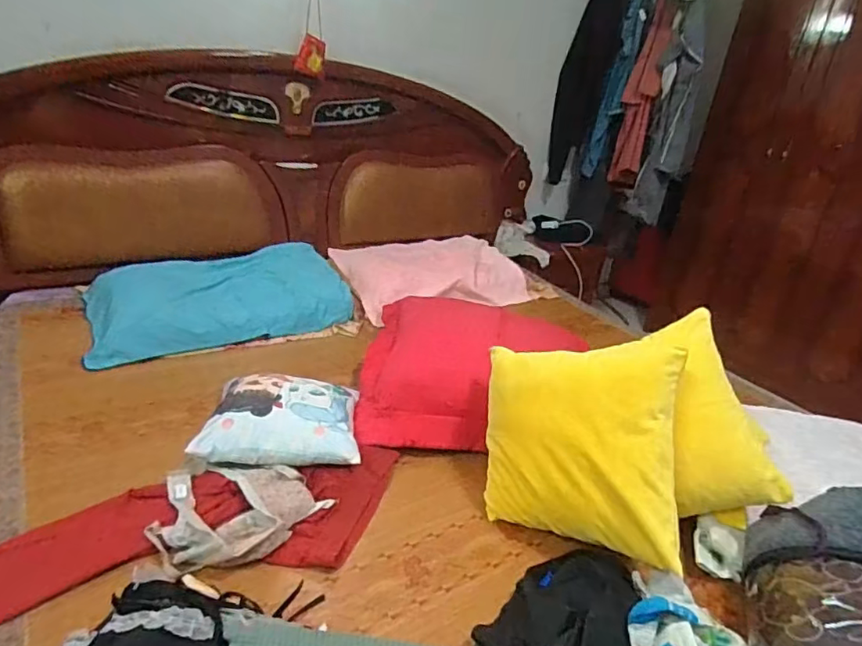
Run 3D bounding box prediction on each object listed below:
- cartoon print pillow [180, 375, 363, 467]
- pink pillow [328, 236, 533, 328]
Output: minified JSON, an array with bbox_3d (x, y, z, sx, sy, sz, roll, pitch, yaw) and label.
[{"bbox_3d":[-0.287,0.185,1.073,0.278,0.068,0.229,2,26,-10],"label":"cartoon print pillow"},{"bbox_3d":[-0.010,-0.179,1.911,0.609,0.109,0.428,-10,30,-31],"label":"pink pillow"}]

